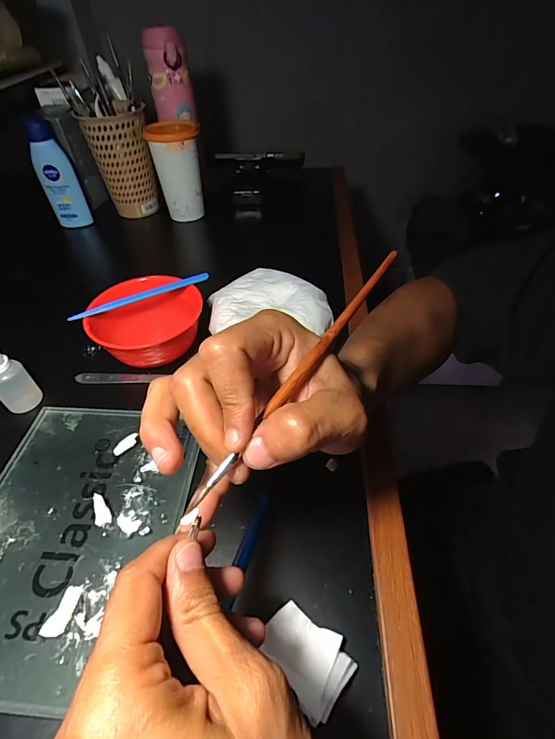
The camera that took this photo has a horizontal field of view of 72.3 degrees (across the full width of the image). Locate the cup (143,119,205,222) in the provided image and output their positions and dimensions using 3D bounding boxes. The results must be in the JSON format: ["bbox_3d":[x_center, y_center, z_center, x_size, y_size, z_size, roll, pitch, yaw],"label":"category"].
[{"bbox_3d":[-0.152,-0.303,0.585,0.067,0.125,0.067,0,46,0],"label":"cup"}]

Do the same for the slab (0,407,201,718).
[{"bbox_3d":[-0.146,0.109,0.270,0.149,0.011,0.197,4,46,4],"label":"slab"}]

